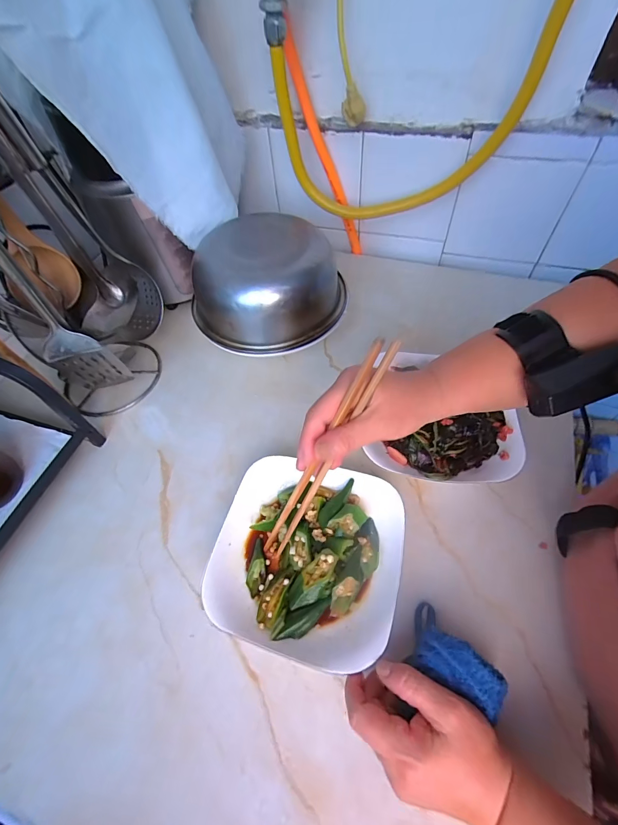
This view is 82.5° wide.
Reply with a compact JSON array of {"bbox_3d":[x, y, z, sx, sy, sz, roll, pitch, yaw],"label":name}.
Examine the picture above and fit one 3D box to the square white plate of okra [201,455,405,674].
[{"bbox_3d":[-0.001,0.137,0.355,0.178,0.028,0.177,13,59,12],"label":"square white plate of okra"}]

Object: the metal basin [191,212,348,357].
[{"bbox_3d":[-0.054,-0.173,0.467,0.177,0.095,0.177,-3,54,4],"label":"metal basin"}]

